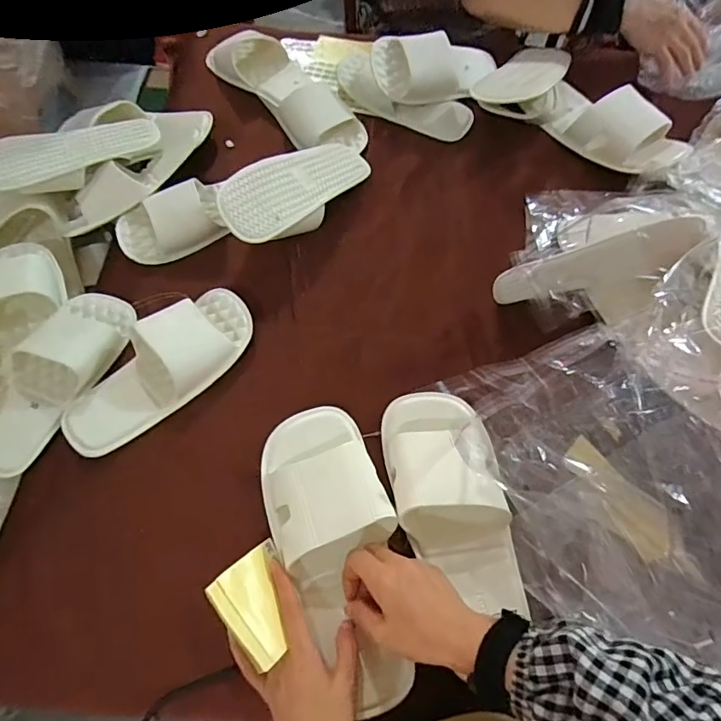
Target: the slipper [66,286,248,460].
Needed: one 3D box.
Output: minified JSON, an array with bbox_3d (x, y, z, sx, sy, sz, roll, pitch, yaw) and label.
[{"bbox_3d":[-0.227,0.002,0.546,0.091,0.052,0.233,41,71,17],"label":"slipper"}]

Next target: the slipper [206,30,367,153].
[{"bbox_3d":[-0.109,-0.412,0.752,0.107,0.054,0.307,-40,71,-17],"label":"slipper"}]

